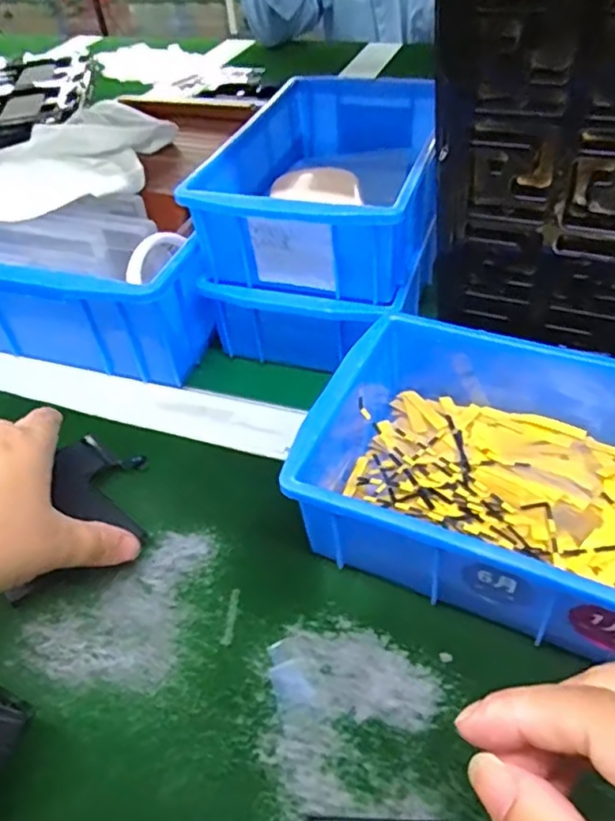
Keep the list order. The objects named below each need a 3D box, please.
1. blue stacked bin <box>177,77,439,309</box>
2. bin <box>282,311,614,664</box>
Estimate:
[{"bbox_3d":[0.020,-0.157,0.423,0.128,0.059,0.204,10,48,16],"label":"blue stacked bin"},{"bbox_3d":[0.107,0.031,0.304,0.200,0.065,0.146,17,49,23],"label":"bin"}]

